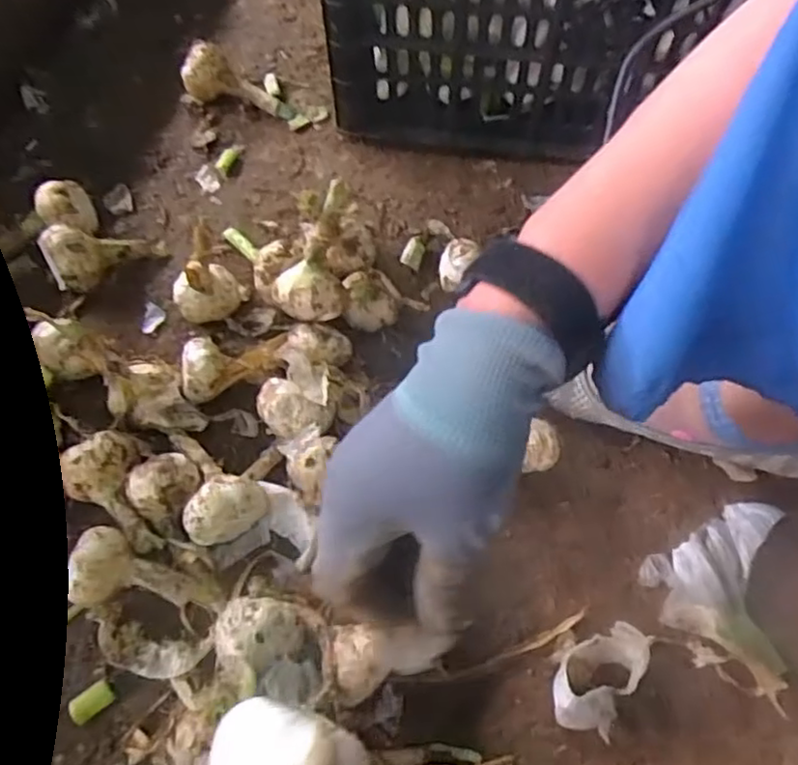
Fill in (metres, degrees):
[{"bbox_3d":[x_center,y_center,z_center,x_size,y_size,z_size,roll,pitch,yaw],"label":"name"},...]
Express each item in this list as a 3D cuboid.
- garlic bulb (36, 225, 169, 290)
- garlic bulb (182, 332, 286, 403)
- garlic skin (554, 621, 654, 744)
[{"bbox_3d":[-0.234,-0.105,0.526,0.088,0.038,0.044,-17,61,-46],"label":"garlic bulb"},{"bbox_3d":[-0.120,-0.015,0.483,0.078,0.031,0.038,-14,64,-30],"label":"garlic bulb"},{"bbox_3d":[0.124,0.182,0.403,0.045,0.034,0.067,33,70,13],"label":"garlic skin"}]

